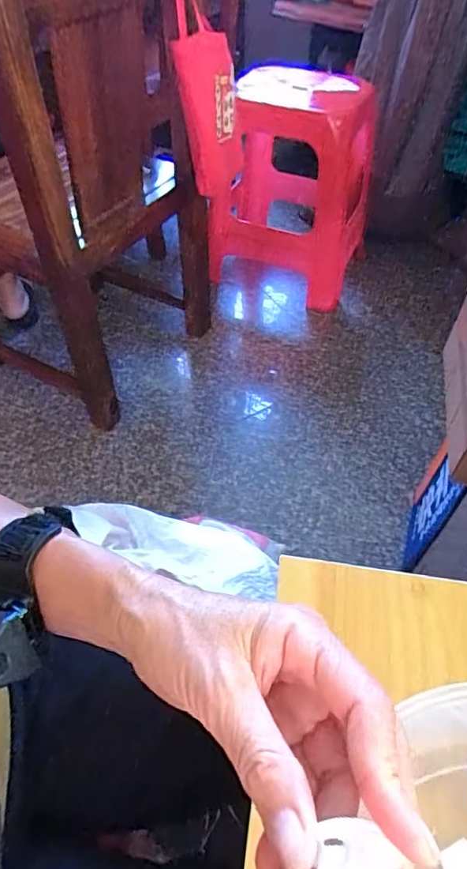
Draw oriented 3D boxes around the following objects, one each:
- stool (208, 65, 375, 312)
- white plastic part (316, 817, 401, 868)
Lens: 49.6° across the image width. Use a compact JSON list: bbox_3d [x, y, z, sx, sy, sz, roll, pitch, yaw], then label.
[{"bbox_3d":[0.156,-0.660,1.328,0.376,0.484,0.370,15,53,12],"label":"stool"},{"bbox_3d":[0.041,0.139,0.161,0.026,0.022,0.024,-1,51,1],"label":"white plastic part"}]

